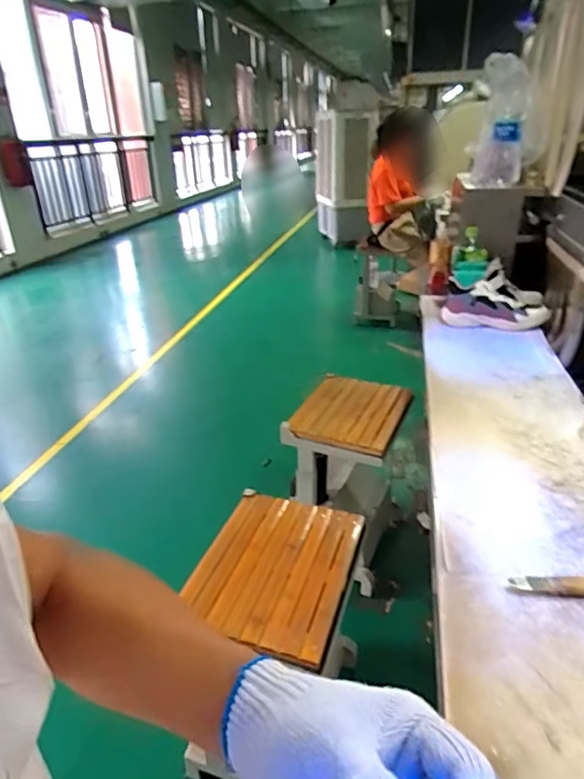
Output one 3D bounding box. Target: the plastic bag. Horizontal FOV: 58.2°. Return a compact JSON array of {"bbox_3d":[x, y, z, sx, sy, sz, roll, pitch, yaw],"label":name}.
[{"bbox_3d":[0.607,-0.744,1.483,0.206,0.315,0.119,10,30,22],"label":"plastic bag"}]

